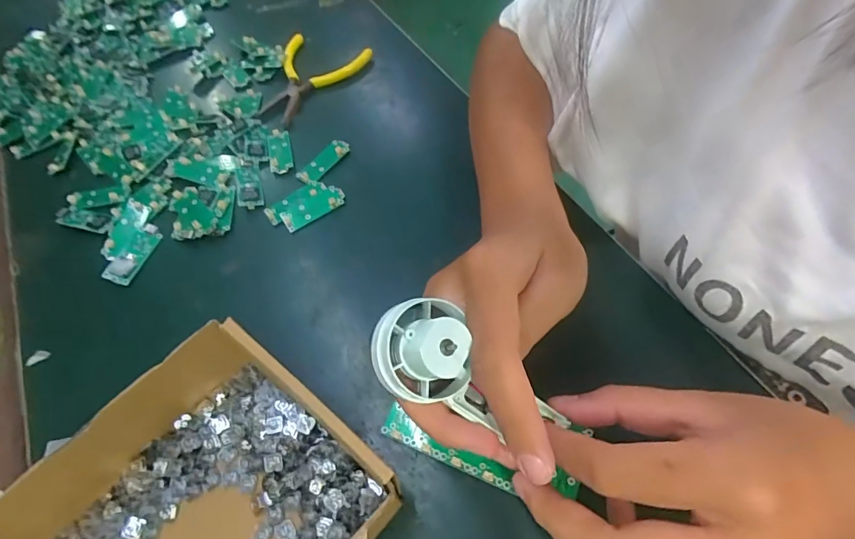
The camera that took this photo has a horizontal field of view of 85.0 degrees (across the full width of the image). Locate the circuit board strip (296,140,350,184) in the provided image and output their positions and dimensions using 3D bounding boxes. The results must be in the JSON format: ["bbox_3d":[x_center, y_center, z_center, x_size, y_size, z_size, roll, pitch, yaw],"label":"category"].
[{"bbox_3d":[-0.088,-0.094,0.396,0.019,0.008,0.051,34,66,22],"label":"circuit board strip"}]

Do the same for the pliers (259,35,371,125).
[{"bbox_3d":[-0.118,-0.186,0.453,0.084,0.012,0.114,20,62,16],"label":"pliers"}]

